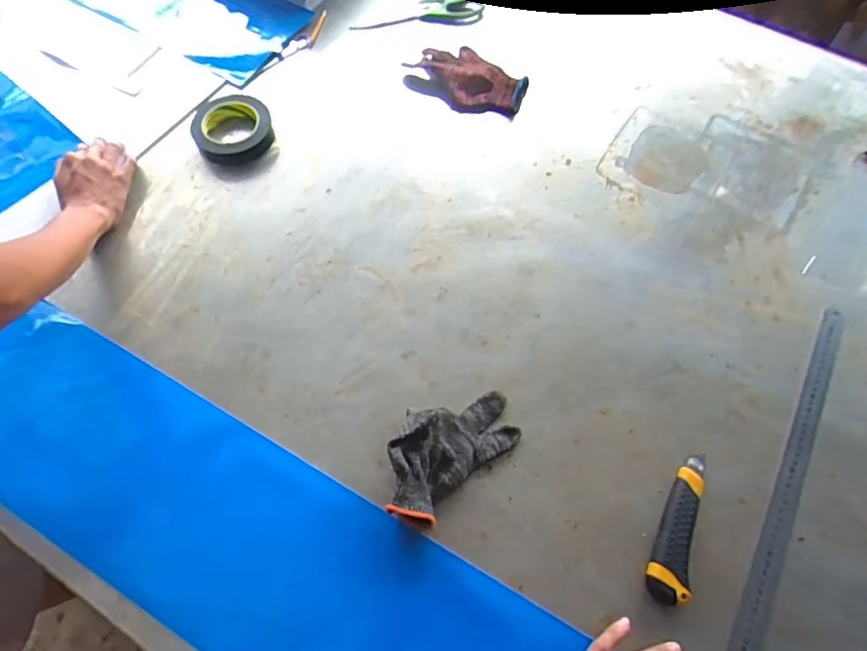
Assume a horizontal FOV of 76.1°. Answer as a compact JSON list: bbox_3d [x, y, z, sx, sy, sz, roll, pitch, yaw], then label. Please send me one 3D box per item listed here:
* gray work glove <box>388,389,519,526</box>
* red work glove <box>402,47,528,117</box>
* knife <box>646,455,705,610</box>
[{"bbox_3d":[0.012,0.128,0.603,0.177,0.036,0.103,-40,72,-18],"label":"gray work glove"},{"bbox_3d":[0.055,-0.382,0.855,0.181,0.025,0.112,33,68,13],"label":"red work glove"},{"bbox_3d":[0.256,0.209,0.580,0.037,0.019,0.154,19,66,7],"label":"knife"}]

